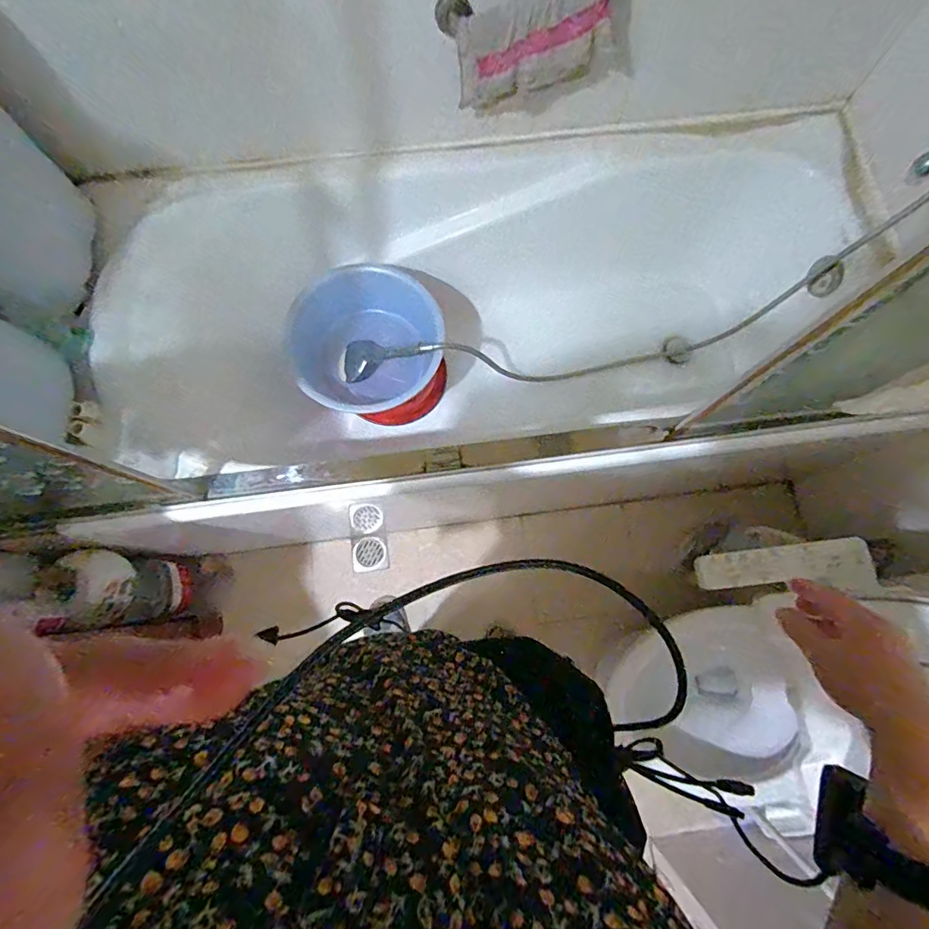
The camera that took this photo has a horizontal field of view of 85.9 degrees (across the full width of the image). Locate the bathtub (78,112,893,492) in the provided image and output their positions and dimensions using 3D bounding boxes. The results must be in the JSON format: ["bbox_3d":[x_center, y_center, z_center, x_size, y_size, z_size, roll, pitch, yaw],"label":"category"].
[{"bbox_3d":[0.075,-0.301,1.178,1.555,0.466,0.690,-6,71,-4],"label":"bathtub"}]

